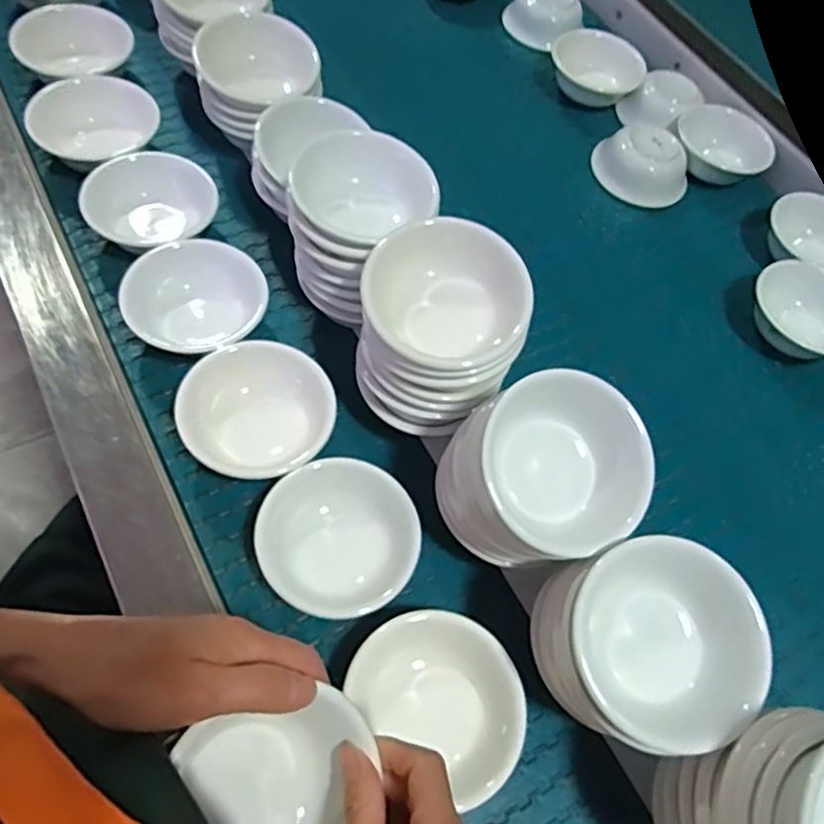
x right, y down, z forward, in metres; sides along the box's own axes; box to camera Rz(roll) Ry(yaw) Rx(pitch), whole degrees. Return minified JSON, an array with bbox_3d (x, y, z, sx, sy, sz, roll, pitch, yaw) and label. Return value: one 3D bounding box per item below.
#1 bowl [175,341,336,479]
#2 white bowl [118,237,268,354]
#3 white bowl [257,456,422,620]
[{"bbox_3d":[-0.116,0.002,0.493,0.110,0.049,0.107,3,52,-3],"label":"bowl"},{"bbox_3d":[-0.178,-0.087,0.533,0.109,0.056,0.104,3,52,-3],"label":"white bowl"},{"bbox_3d":[-0.050,0.090,0.457,0.108,0.044,0.103,3,52,-3],"label":"white bowl"}]

